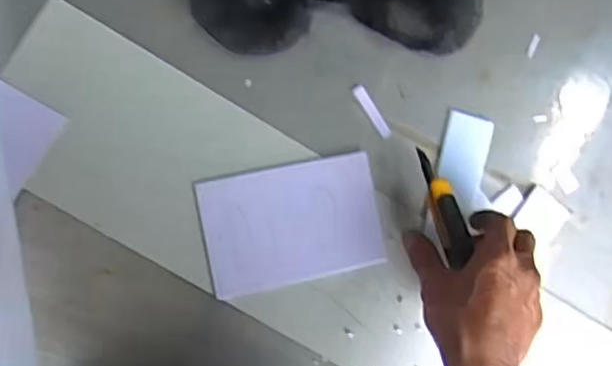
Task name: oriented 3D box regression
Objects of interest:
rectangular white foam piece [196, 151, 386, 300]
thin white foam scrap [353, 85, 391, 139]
[{"bbox_3d":[-0.010,0.033,0.509,0.139,0.007,0.092,-11,91,-10],"label":"rectangular white foam piece"},{"bbox_3d":[0.056,-0.059,0.528,0.010,0.004,0.049,-33,94,-9],"label":"thin white foam scrap"}]

